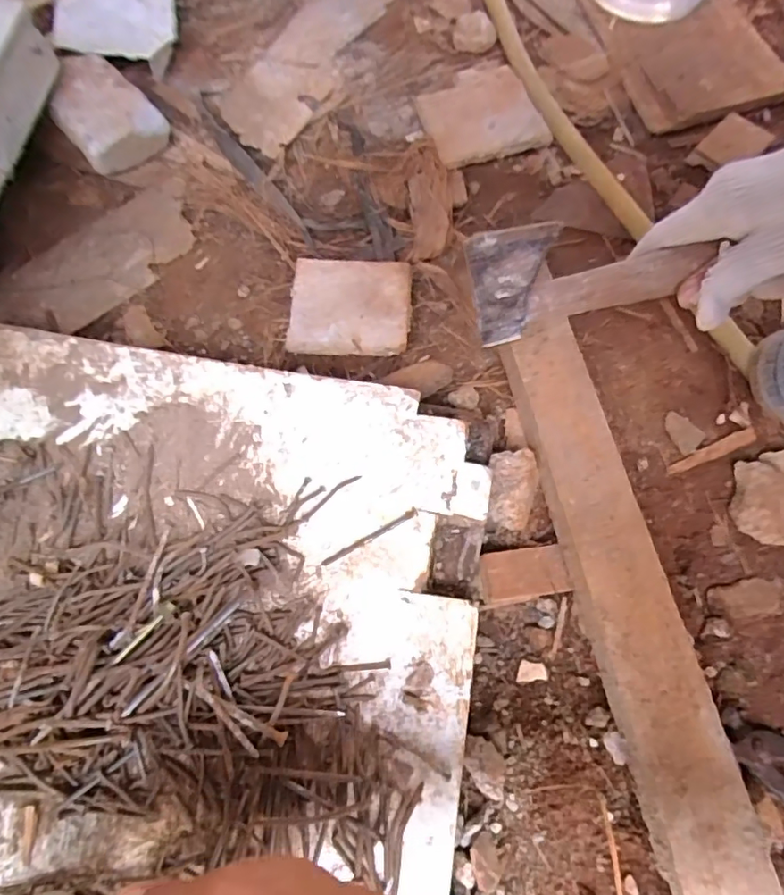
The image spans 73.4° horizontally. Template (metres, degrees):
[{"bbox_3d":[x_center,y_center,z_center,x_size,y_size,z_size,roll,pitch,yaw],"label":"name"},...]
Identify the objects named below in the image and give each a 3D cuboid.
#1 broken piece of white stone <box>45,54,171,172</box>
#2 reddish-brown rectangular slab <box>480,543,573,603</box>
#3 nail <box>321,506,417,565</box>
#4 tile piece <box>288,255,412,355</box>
[{"bbox_3d":[-0.267,-0.309,0.493,0.082,0.054,0.091,-43,79,-13],"label":"broken piece of white stone"},{"bbox_3d":[0.100,0.096,0.401,0.064,0.019,0.036,-6,74,-4],"label":"reddish-brown rectangular slab"},{"bbox_3d":[-0.015,0.062,0.369,0.074,0.004,0.006,-28,77,-10],"label":"nail"},{"bbox_3d":[-0.038,-0.129,0.476,0.105,0.009,0.092,3,74,-1],"label":"tile piece"}]

